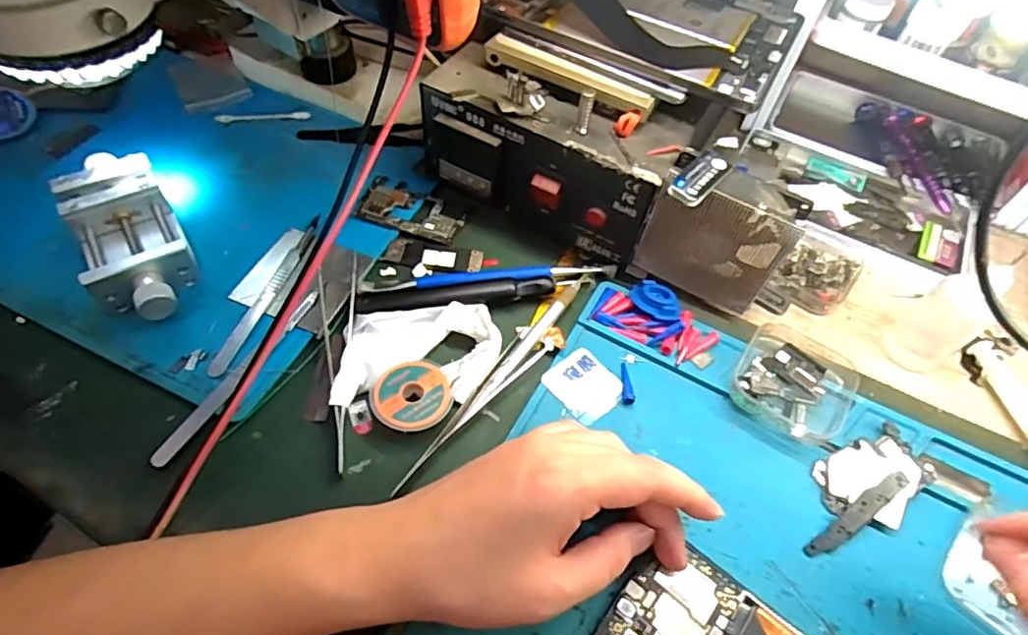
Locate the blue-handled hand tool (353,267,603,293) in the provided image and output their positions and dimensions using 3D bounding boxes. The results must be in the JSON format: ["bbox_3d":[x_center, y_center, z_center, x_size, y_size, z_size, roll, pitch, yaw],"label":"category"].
[{"bbox_3d":[-0.020,-0.027,0.373,0.156,0.009,0.015,-5,56,-7],"label":"blue-handled hand tool"}]

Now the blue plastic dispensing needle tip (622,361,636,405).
[{"bbox_3d":[0.067,0.039,0.337,0.007,0.004,0.027,0,57,-2],"label":"blue plastic dispensing needle tip"}]

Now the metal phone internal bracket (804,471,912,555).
[{"bbox_3d":[0.180,0.103,0.296,0.070,0.008,0.011,-29,62,-22],"label":"metal phone internal bracket"}]

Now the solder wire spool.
[{"bbox_3d":[-0.057,0.043,0.319,0.044,0.008,0.044,2,55,-2],"label":"solder wire spool"}]

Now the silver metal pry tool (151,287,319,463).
[{"bbox_3d":[-0.157,0.029,0.325,0.012,0.007,0.128,23,57,12],"label":"silver metal pry tool"}]

